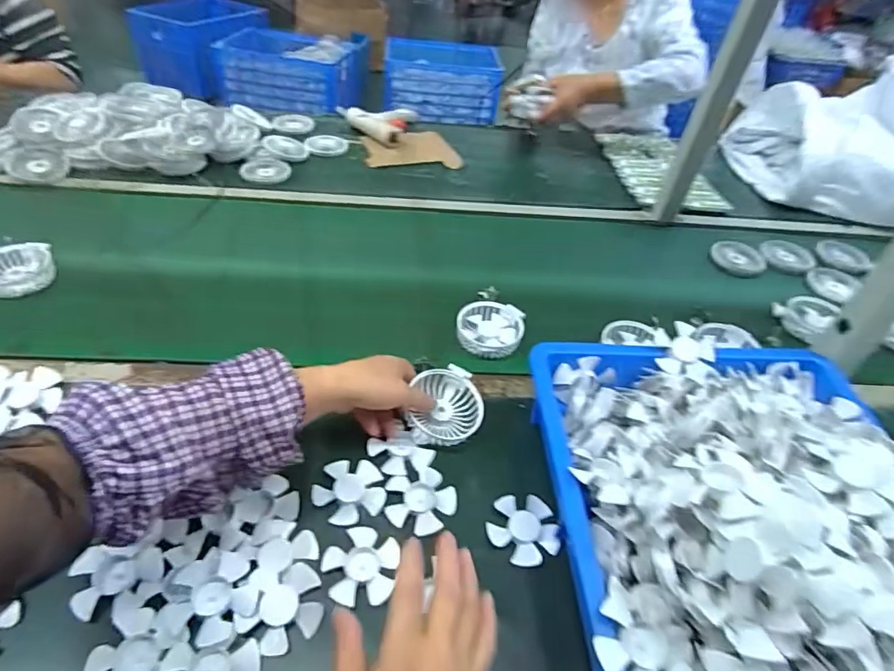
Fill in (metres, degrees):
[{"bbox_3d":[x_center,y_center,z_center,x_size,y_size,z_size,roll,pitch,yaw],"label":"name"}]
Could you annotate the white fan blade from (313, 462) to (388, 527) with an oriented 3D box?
[{"bbox_3d":[-0.100,0.158,0.522,0.071,0.009,0.066,-5,44,-14],"label":"white fan blade"}]

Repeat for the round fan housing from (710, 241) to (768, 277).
[{"bbox_3d":[0.523,-0.139,0.922,0.108,0.009,0.088,-29,54,-33],"label":"round fan housing"}]

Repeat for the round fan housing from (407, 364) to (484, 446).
[{"bbox_3d":[0.001,0.081,0.599,0.081,0.038,0.092,10,43,2],"label":"round fan housing"}]

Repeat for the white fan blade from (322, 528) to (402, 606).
[{"bbox_3d":[-0.082,0.211,0.472,0.063,0.008,0.068,13,43,6],"label":"white fan blade"}]

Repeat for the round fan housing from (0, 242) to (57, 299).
[{"bbox_3d":[-0.599,-0.088,0.710,0.092,0.023,0.086,-15,67,-30],"label":"round fan housing"}]

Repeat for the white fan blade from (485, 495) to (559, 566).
[{"bbox_3d":[0.075,0.196,0.513,0.069,0.016,0.069,4,43,-4],"label":"white fan blade"}]

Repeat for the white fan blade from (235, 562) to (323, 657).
[{"bbox_3d":[-0.143,0.234,0.438,0.068,0.023,0.062,-6,44,-14],"label":"white fan blade"}]

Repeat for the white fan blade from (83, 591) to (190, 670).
[{"bbox_3d":[-0.244,0.251,0.403,0.068,0.015,0.076,8,43,1],"label":"white fan blade"}]

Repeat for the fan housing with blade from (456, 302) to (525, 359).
[{"bbox_3d":[0.062,-0.009,0.710,0.083,0.038,0.089,4,43,-4],"label":"fan housing with blade"}]

